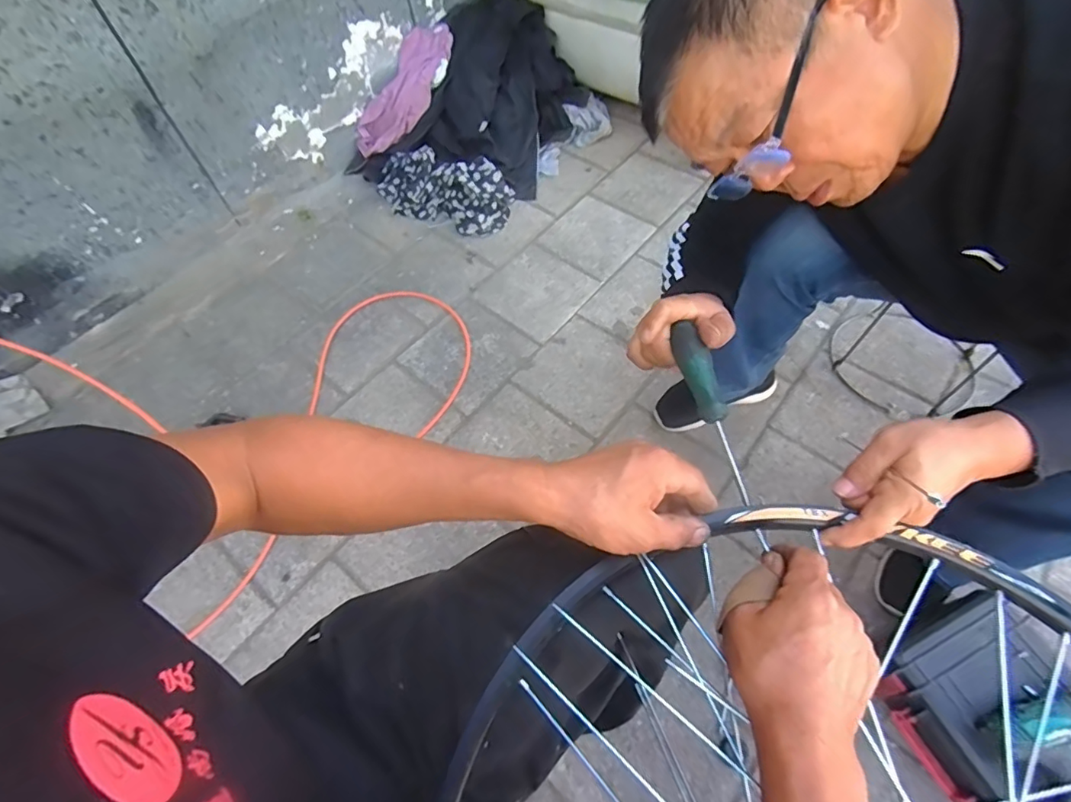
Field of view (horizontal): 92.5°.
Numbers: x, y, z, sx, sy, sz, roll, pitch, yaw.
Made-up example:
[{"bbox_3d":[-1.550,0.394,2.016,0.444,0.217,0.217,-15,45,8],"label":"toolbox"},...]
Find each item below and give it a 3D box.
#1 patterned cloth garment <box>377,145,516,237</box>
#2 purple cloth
[{"bbox_3d":[-0.228,-0.541,1.306,0.345,0.065,0.209,22,82,1],"label":"patterned cloth garment"},{"bbox_3d":[-0.326,-0.819,1.340,0.128,0.050,0.423,29,88,15],"label":"purple cloth"}]

